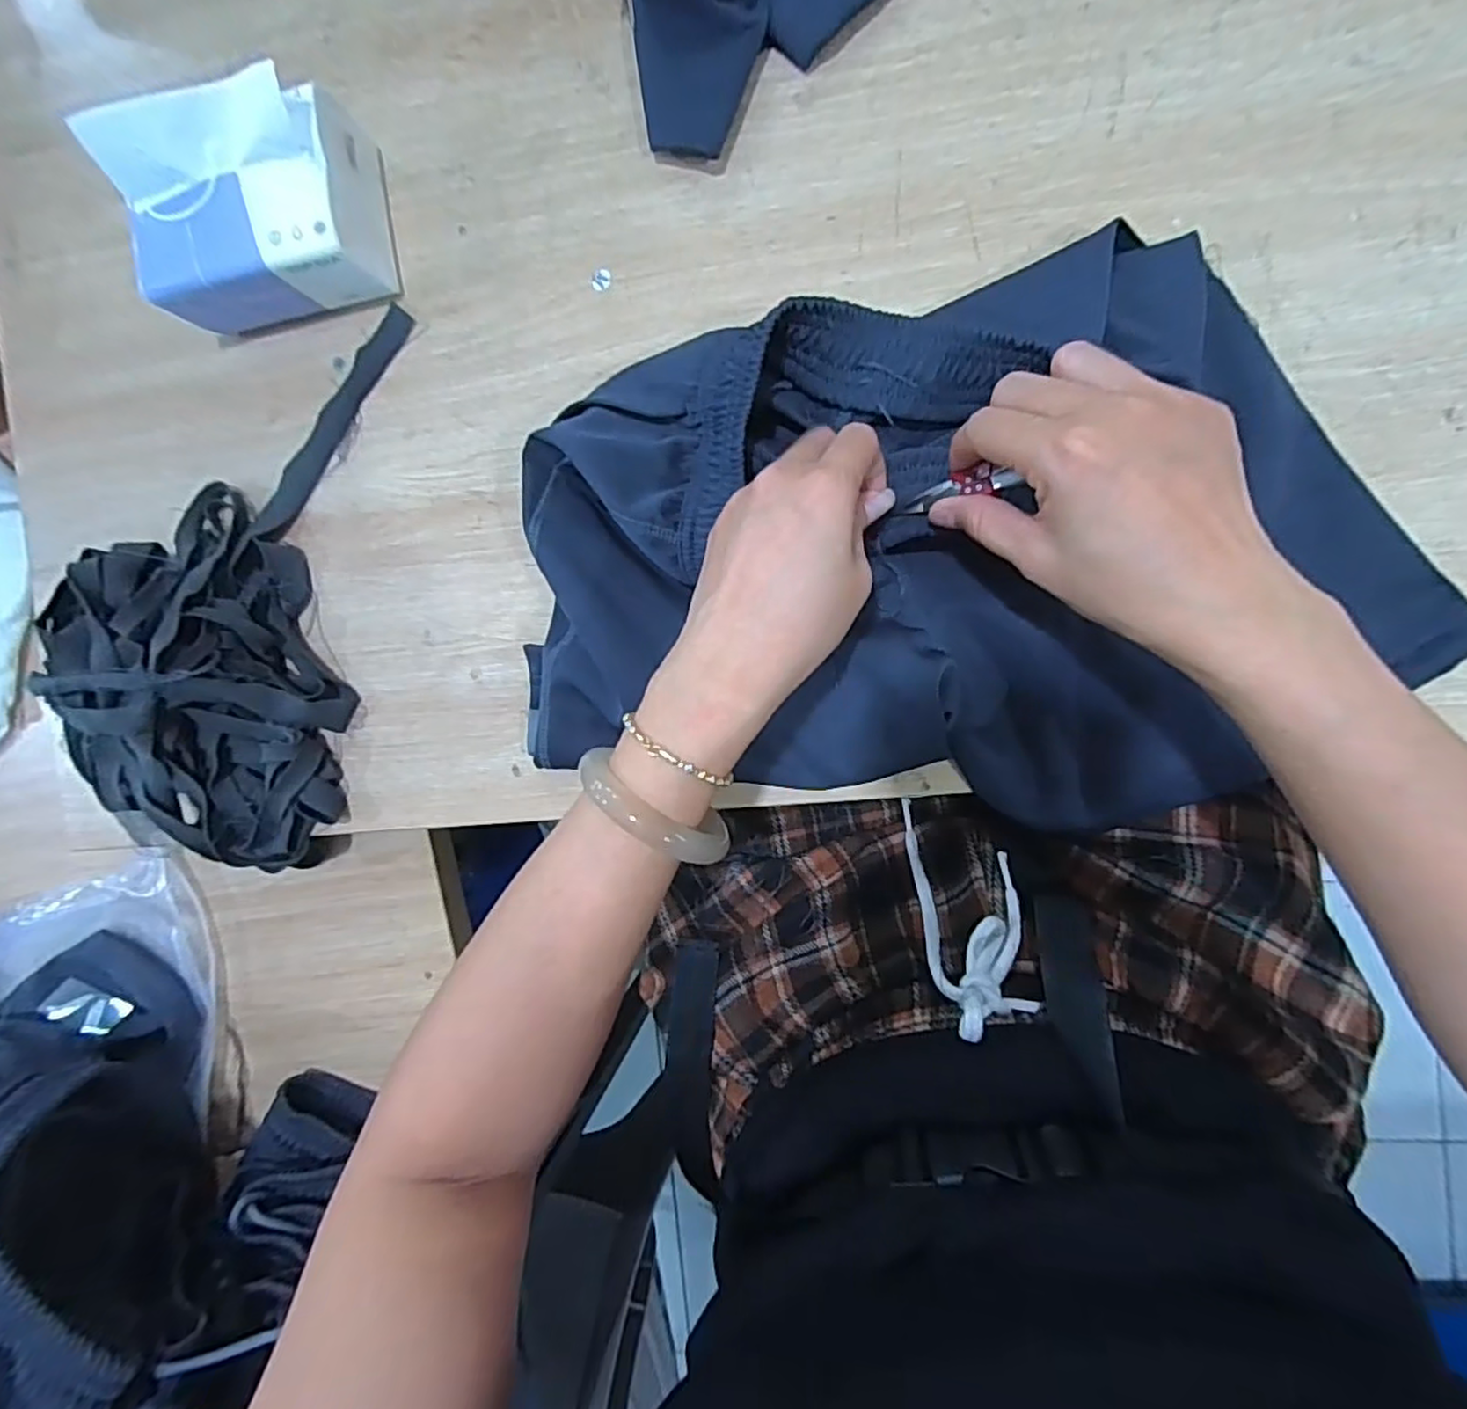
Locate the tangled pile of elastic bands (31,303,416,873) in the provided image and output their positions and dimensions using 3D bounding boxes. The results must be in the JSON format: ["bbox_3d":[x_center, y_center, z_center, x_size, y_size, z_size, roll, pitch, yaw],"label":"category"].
[{"bbox_3d":[-0.291,-0.070,0.397,0.150,0.063,0.341,14,96,8],"label":"tangled pile of elastic bands"}]

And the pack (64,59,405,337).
[{"bbox_3d":[-0.261,-0.263,0.375,0.123,0.082,0.089,-13,92,10],"label":"pack"}]

